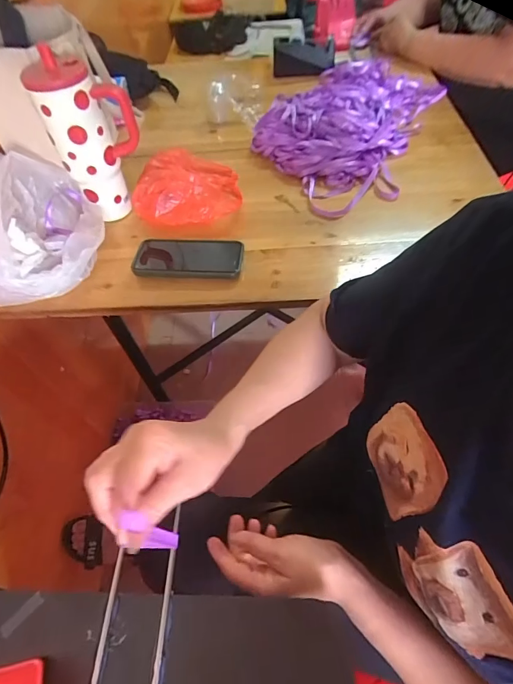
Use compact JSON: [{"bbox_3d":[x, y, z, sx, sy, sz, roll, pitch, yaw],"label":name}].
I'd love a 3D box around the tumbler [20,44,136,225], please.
[{"bbox_3d":[-0.233,-0.289,0.565,0.112,0.209,0.081,17,59,15],"label":"tumbler"}]

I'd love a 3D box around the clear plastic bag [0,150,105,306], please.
[{"bbox_3d":[-0.340,-0.180,0.570,0.212,0.096,0.260,-10,56,-3],"label":"clear plastic bag"}]

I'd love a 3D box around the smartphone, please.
[{"bbox_3d":[-0.105,-0.130,0.577,0.163,0.014,0.081,4,56,7],"label":"smartphone"}]

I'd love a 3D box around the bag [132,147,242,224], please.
[{"bbox_3d":[-0.110,-0.279,0.654,0.175,0.054,0.194,5,56,7],"label":"bag"}]

